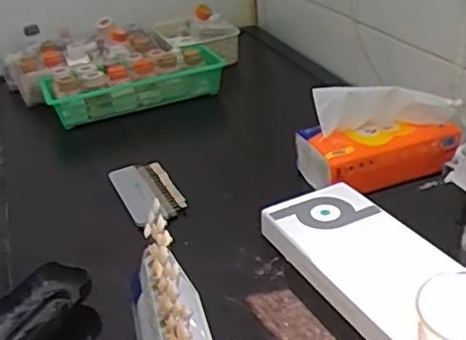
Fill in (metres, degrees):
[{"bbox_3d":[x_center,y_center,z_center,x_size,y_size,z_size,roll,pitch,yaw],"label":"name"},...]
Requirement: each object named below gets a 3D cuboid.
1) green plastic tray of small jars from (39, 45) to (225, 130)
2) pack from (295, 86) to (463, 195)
[{"bbox_3d":[-0.171,-0.148,1.077,0.284,0.080,0.141,-17,30,-18],"label":"green plastic tray of small jars"},{"bbox_3d":[0.177,-0.041,0.752,0.184,0.104,0.089,-10,28,-6],"label":"pack"}]

